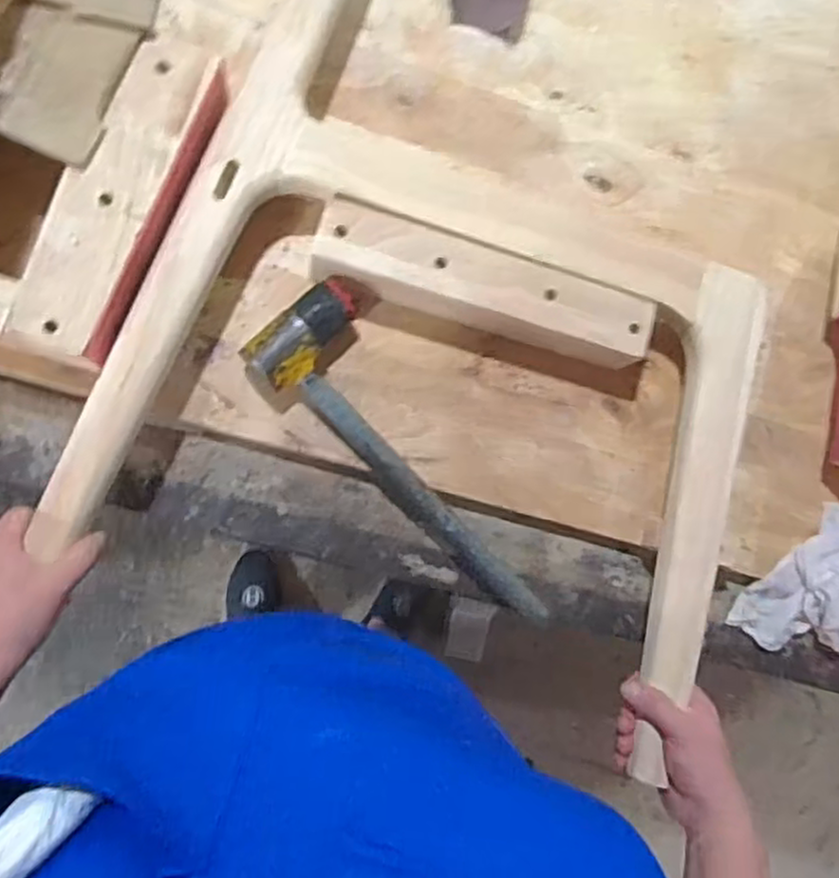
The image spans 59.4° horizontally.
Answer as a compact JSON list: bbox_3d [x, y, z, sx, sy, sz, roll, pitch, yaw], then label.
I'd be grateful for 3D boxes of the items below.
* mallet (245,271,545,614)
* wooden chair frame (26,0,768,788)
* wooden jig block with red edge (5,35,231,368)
[{"bbox_3d":[0.000,0.012,0.615,0.322,0.053,0.100,44,81,-4],"label":"mallet"},{"bbox_3d":[0.065,-0.161,0.610,0.504,0.056,0.695,20,83,-7],"label":"wooden chair frame"},{"bbox_3d":[-0.220,-0.181,0.544,0.071,0.030,0.247,22,82,-7],"label":"wooden jig block with red edge"}]

